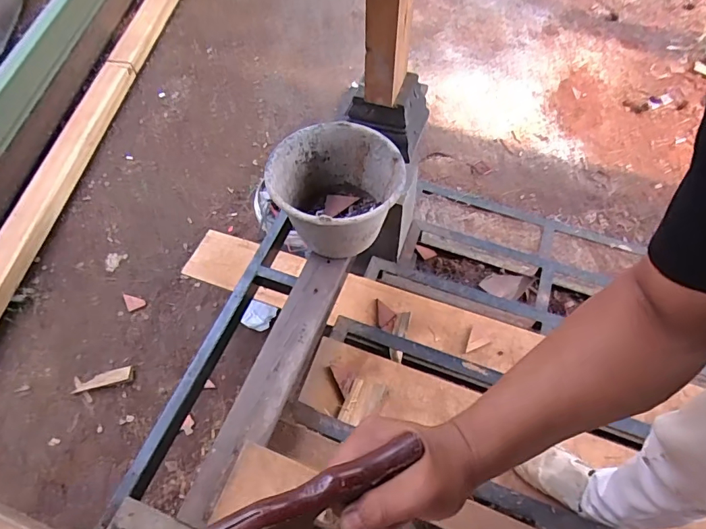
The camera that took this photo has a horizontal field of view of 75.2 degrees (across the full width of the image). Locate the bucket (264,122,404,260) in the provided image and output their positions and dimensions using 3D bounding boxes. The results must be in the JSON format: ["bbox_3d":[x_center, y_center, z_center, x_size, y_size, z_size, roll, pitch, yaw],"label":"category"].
[{"bbox_3d":[-0.036,-0.148,1.023,0.270,0.206,0.258,0,57,1],"label":"bucket"}]

